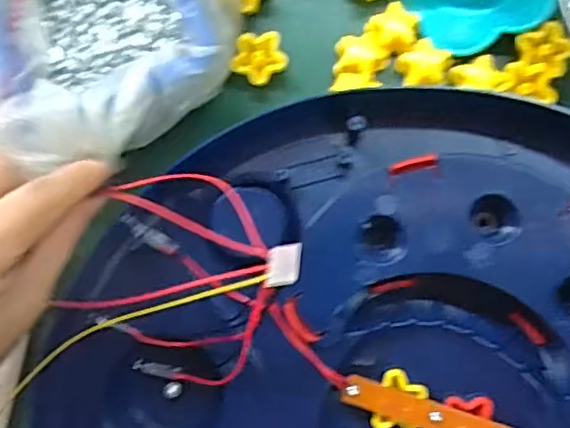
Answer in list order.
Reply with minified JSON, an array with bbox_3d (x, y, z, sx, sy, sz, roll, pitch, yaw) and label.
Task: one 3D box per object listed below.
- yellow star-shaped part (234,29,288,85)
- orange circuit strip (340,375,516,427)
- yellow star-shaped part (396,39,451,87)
[{"bbox_3d":[-0.013,-0.079,0.306,0.027,0.006,0.026,-1,84,4],"label":"yellow star-shaped part"},{"bbox_3d":[0.066,0.090,0.266,0.081,0.005,0.013,17,85,5],"label":"orange circuit strip"},{"bbox_3d":[0.070,-0.076,0.303,0.025,0.007,0.022,-1,84,4],"label":"yellow star-shaped part"}]

